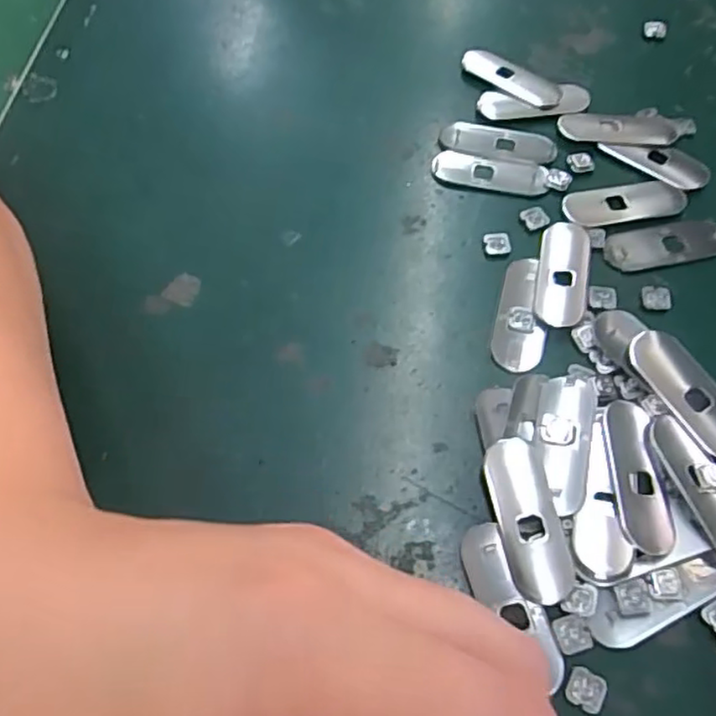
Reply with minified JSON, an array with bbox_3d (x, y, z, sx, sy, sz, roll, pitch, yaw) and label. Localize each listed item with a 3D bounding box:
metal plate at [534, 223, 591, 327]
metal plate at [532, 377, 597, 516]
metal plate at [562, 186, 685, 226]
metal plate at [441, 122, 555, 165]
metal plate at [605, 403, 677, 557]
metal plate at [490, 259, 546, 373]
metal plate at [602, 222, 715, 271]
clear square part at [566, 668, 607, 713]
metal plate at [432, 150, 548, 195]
[{"bbox_3d":[0.079,-0.032,0.257,0.019,0.005,0.047,10,62,6],"label":"metal plate"},{"bbox_3d":[0.069,0.026,0.222,0.019,0.004,0.049,14,63,8],"label":"metal plate"},{"bbox_3d":[0.110,-0.063,0.272,0.051,0.004,0.020,-2,62,-1],"label":"metal plate"},{"bbox_3d":[0.061,-0.095,0.290,0.049,0.004,0.018,11,62,7],"label":"metal plate"},{"bbox_3d":[0.092,0.037,0.216,0.017,0.004,0.050,1,62,1],"label":"metal plate"},{"bbox_3d":[0.062,-0.017,0.251,0.018,0.004,0.049,11,62,6],"label":"metal plate"},{"bbox_3d":[0.123,-0.045,0.266,0.049,0.004,0.016,-8,62,-4],"label":"metal plate"},{"bbox_3d":[0.066,0.095,0.191,0.011,0.004,0.010,23,64,13],"label":"clear square part"},{"bbox_3d":[0.056,-0.079,0.284,0.048,0.004,0.017,14,63,8],"label":"metal plate"}]

